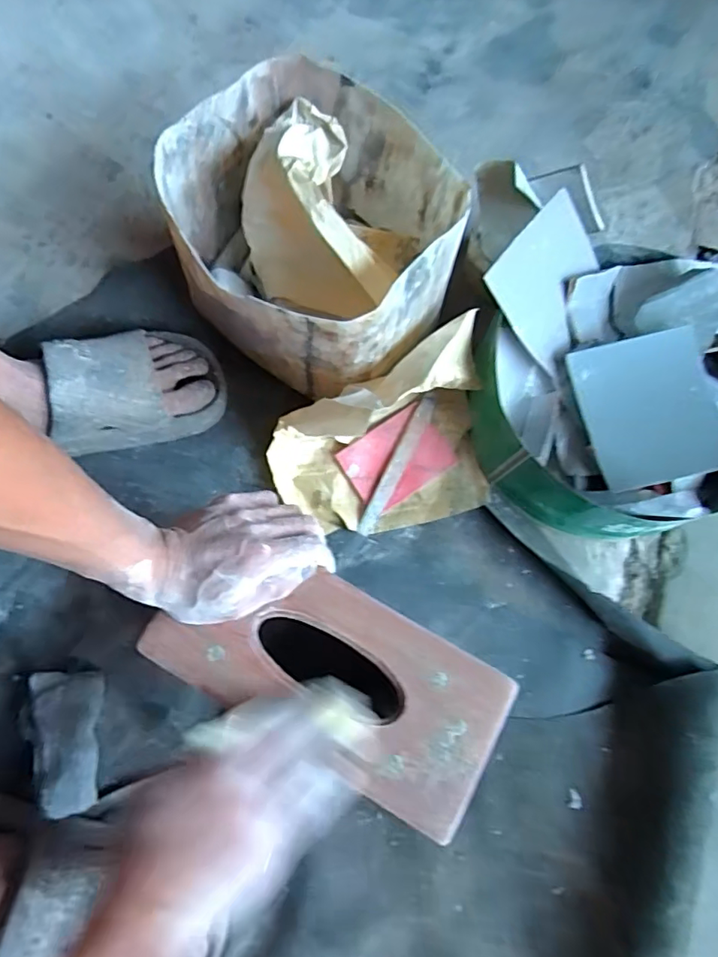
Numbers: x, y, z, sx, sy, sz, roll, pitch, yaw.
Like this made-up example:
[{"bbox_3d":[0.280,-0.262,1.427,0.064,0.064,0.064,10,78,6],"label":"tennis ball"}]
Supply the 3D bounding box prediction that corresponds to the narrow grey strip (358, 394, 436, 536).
[{"bbox_3d":[0.038,-0.014,0.541,0.018,0.004,0.150,29,86,-22],"label":"narrow grey strip"}]

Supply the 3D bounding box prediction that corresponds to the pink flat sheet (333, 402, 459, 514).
[{"bbox_3d":[0.038,-0.020,0.545,0.102,0.007,0.075,-34,95,-8],"label":"pink flat sheet"}]

